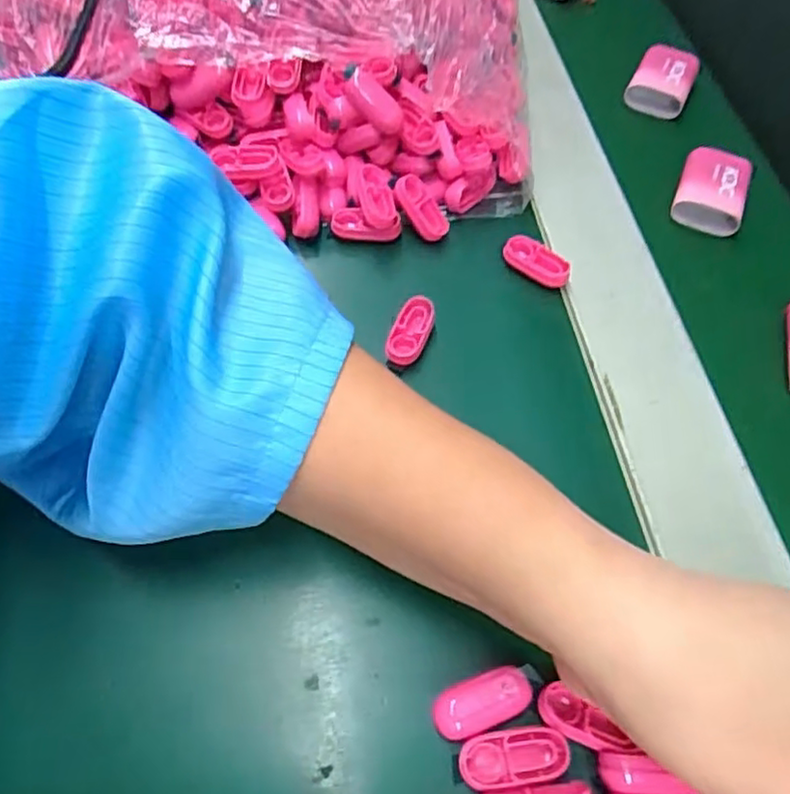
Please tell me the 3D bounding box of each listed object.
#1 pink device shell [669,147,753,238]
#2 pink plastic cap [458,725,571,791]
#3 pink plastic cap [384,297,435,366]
[{"bbox_3d":[0.173,-0.113,0.358,0.036,0.019,0.049,21,60,10],"label":"pink device shell"},{"bbox_3d":[0.038,0.114,0.208,0.033,0.006,0.015,-6,59,-6],"label":"pink plastic cap"},{"bbox_3d":[0.007,-0.029,0.291,0.014,0.008,0.033,22,73,11],"label":"pink plastic cap"}]

